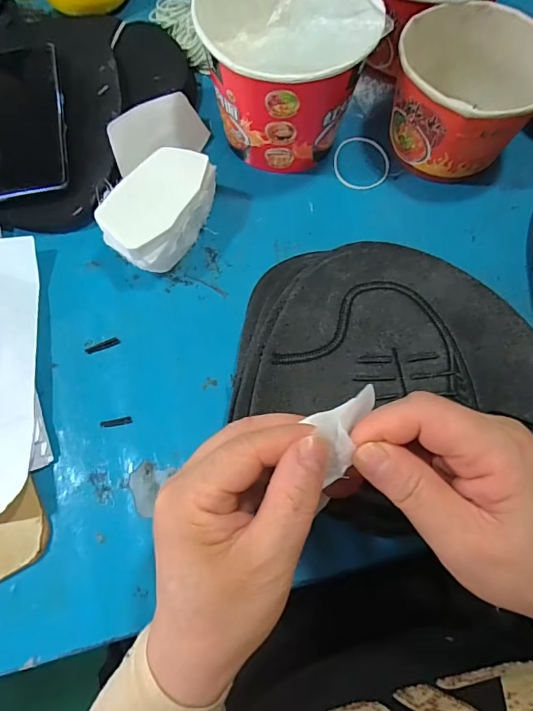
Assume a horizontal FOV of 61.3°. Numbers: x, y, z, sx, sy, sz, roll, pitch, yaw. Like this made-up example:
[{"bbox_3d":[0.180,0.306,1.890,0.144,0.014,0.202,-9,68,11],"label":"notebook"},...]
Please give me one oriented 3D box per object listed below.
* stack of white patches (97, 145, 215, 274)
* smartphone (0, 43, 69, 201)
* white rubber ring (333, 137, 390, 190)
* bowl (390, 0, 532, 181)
[{"bbox_3d":[-0.079,-0.114,0.352,0.059,0.042,0.105,38,73,12],"label":"stack of white patches"},{"bbox_3d":[-0.211,-0.202,0.387,0.074,0.013,0.158,-10,70,-5],"label":"smartphone"},{"bbox_3d":[0.085,-0.173,0.405,0.049,0.004,0.055,-20,72,-9],"label":"white rubber ring"},{"bbox_3d":[0.159,-0.213,0.373,0.110,0.082,0.108,0,70,-1],"label":"bowl"}]

